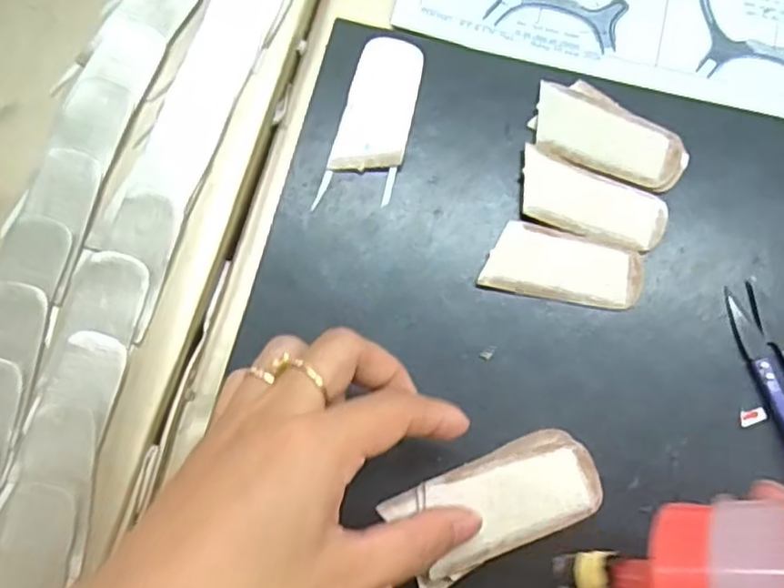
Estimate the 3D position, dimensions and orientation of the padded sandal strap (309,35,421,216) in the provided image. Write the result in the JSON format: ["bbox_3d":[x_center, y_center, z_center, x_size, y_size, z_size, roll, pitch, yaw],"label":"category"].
[{"bbox_3d":[-0.007,-0.081,0.320,0.032,0.004,0.082,15,78,2],"label":"padded sandal strap"}]

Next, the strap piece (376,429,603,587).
[{"bbox_3d":[0.039,0.079,0.258,0.077,0.008,0.037,-27,79,-7],"label":"strap piece"}]

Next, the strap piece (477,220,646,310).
[{"bbox_3d":[0.077,-0.012,0.305,0.068,0.004,0.032,12,77,1],"label":"strap piece"}]

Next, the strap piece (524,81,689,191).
[{"bbox_3d":[0.101,-0.074,0.317,0.072,0.006,0.037,22,78,4],"label":"strap piece"}]

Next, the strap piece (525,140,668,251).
[{"bbox_3d":[0.090,-0.041,0.311,0.068,0.004,0.031,22,78,4],"label":"strap piece"}]

